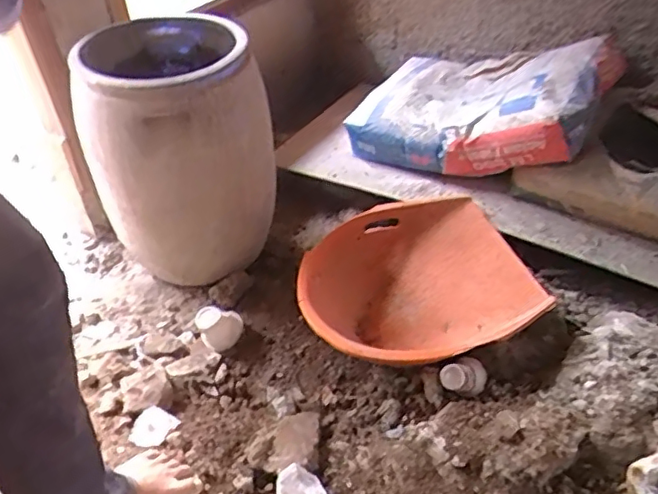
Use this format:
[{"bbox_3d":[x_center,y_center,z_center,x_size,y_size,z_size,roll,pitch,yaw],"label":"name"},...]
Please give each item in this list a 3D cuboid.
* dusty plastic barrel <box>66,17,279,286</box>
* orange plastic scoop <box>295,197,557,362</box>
[{"bbox_3d":[-0.318,-0.198,1.272,0.362,0.460,0.429,-20,44,-16],"label":"dusty plastic barrel"},{"bbox_3d":[0.148,0.097,1.232,0.410,0.215,0.451,-15,42,-11],"label":"orange plastic scoop"}]

